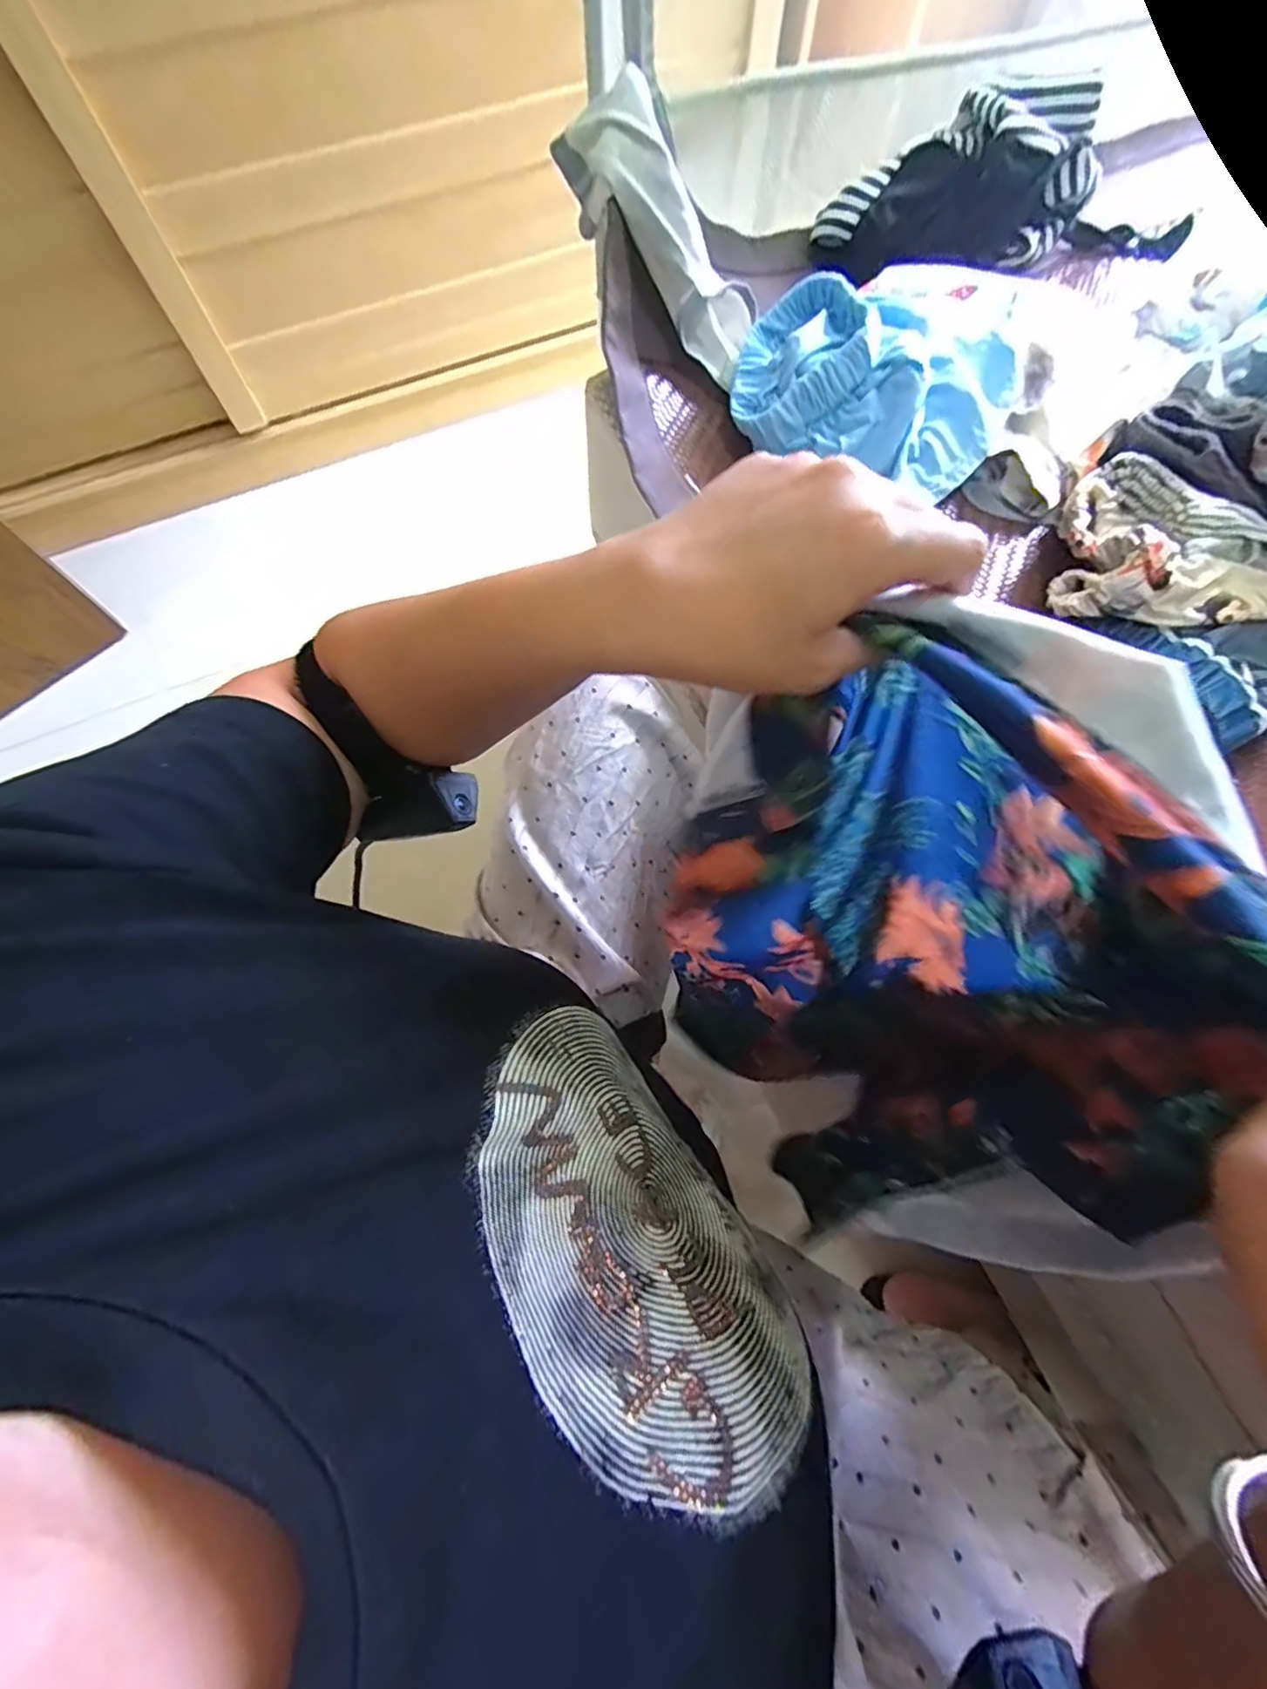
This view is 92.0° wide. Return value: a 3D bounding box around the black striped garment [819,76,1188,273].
[{"bbox_3d":[0.392,-0.674,0.632,0.386,0.091,0.159,-20,71,-8],"label":"black striped garment"}]

